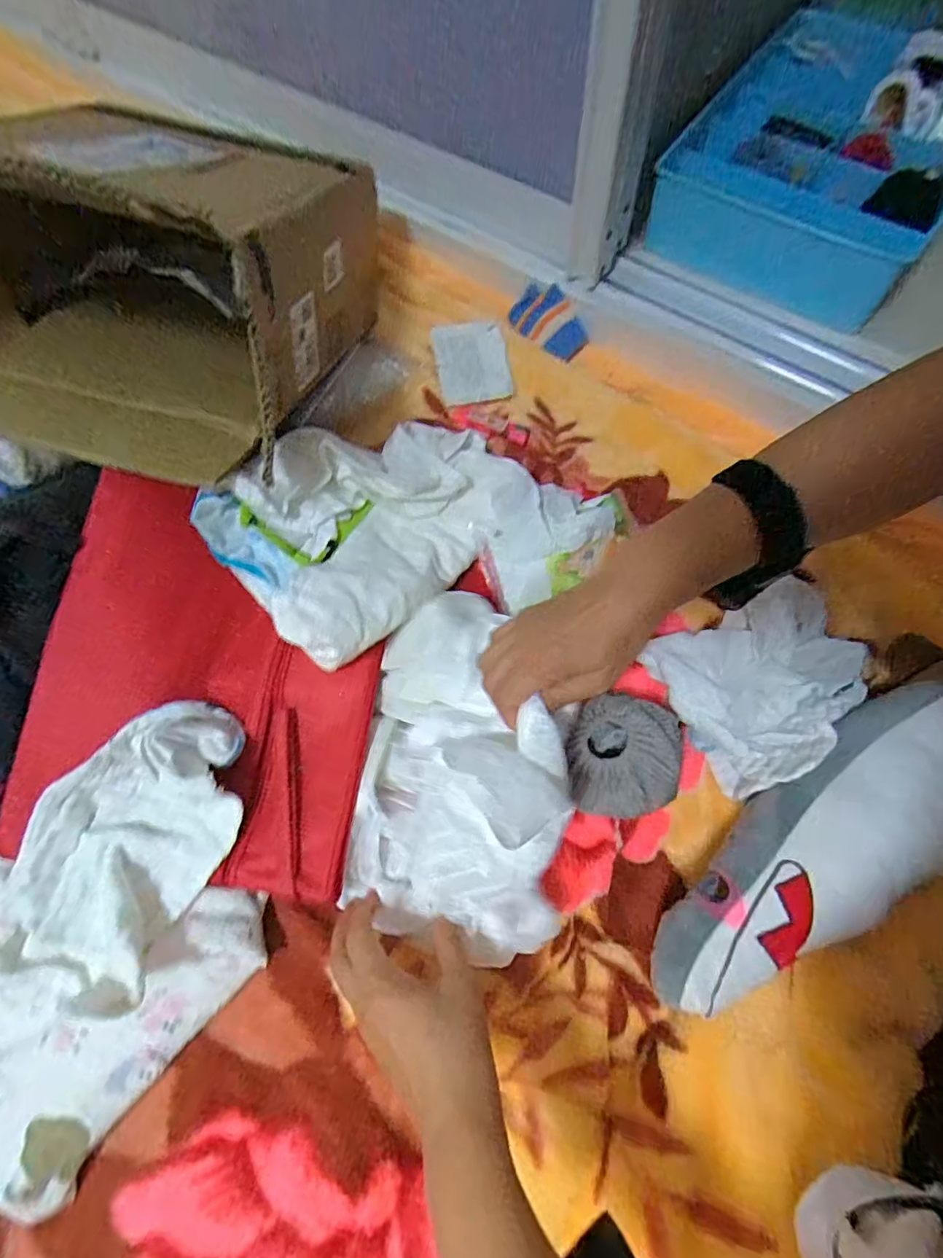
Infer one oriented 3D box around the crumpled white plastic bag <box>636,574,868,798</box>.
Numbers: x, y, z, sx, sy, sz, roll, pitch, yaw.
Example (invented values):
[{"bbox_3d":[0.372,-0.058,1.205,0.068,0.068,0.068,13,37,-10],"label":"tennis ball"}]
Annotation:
[{"bbox_3d":[0.234,0.027,0.435,0.167,0.066,0.122,-34,71,-9],"label":"crumpled white plastic bag"}]

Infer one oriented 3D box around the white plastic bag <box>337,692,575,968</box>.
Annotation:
[{"bbox_3d":[-0.016,0.128,0.360,0.138,0.123,0.153,5,70,1],"label":"white plastic bag"}]

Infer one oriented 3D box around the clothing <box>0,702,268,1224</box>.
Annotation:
[{"bbox_3d":[-0.262,0.196,0.382,0.213,0.068,0.301,38,76,16],"label":"clothing"}]

